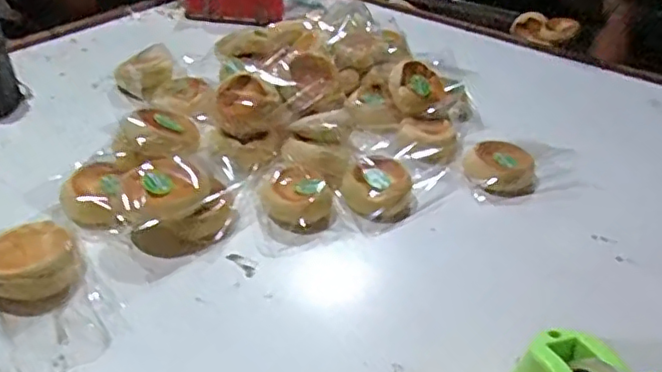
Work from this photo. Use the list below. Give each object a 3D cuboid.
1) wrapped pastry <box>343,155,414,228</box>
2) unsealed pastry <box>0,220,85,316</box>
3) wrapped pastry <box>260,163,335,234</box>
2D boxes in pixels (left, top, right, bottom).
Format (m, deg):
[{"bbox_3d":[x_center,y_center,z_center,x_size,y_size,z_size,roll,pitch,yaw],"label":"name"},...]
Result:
[{"bbox_3d":[0.063,0.005,0.783,0.090,0.033,0.087,-32,68,-31],"label":"wrapped pastry"},{"bbox_3d":[-0.305,0.080,0.618,0.084,0.045,0.100,-19,42,-32],"label":"unsealed pastry"},{"bbox_3d":[-0.041,0.016,0.753,0.088,0.045,0.099,5,35,-2],"label":"wrapped pastry"}]

